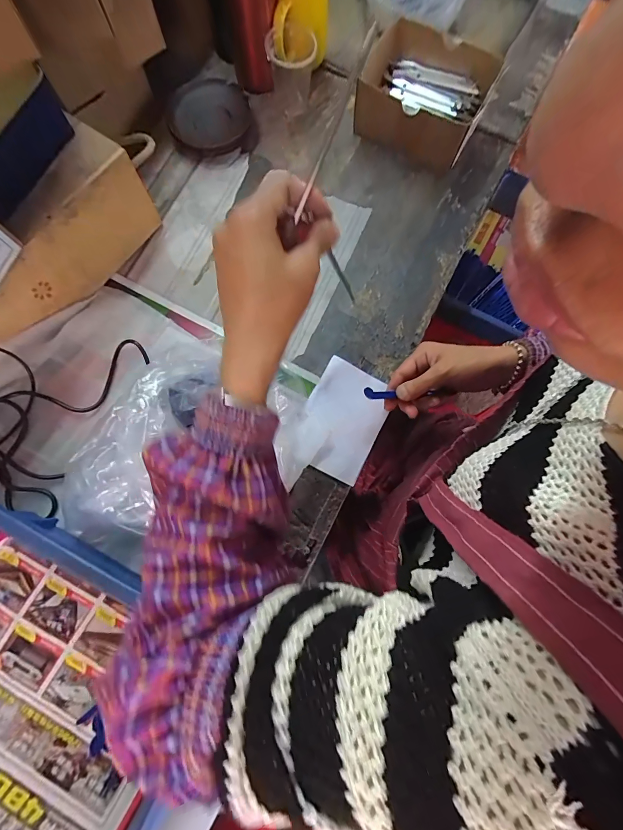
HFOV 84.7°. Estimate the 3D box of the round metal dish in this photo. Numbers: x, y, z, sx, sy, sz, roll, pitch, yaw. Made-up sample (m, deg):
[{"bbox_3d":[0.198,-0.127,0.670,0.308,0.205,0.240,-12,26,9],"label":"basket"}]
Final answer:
[{"bbox_3d":[-0.143,-0.420,0.489,0.109,0.048,0.099,-12,79,-3],"label":"round metal dish"}]

